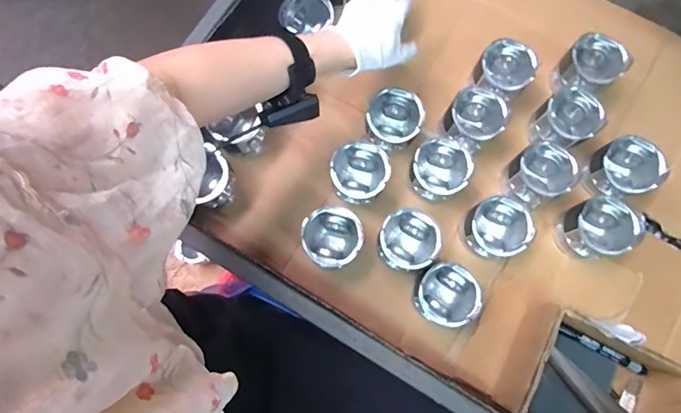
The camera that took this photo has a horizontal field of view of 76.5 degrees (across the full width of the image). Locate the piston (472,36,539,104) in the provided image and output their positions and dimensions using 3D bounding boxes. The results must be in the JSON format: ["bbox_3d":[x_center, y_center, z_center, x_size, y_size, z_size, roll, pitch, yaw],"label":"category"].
[{"bbox_3d":[0.256,-0.210,0.687,0.083,0.085,0.080,0,78,0],"label":"piston"}]

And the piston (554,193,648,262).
[{"bbox_3d":[0.372,0.032,0.633,0.082,0.083,0.080,0,78,0],"label":"piston"}]

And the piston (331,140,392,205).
[{"bbox_3d":[0.029,-0.043,0.650,0.080,0.088,0.080,0,78,0],"label":"piston"}]

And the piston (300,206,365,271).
[{"bbox_3d":[-0.011,0.049,0.631,0.082,0.087,0.081,0,78,0],"label":"piston"}]

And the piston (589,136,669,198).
[{"bbox_3d":[0.423,-0.056,0.647,0.085,0.079,0.083,0,78,0],"label":"piston"}]

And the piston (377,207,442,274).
[{"bbox_3d":[0.097,0.051,0.626,0.081,0.084,0.079,0,78,0],"label":"piston"}]

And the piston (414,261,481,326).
[{"bbox_3d":[0.146,0.125,0.612,0.081,0.079,0.080,0,78,0],"label":"piston"}]

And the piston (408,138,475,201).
[{"bbox_3d":[0.146,-0.051,0.643,0.078,0.070,0.082,0,78,0],"label":"piston"}]

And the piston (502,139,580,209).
[{"bbox_3d":[0.295,-0.045,0.647,0.085,0.078,0.081,0,78,0],"label":"piston"}]

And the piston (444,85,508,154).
[{"bbox_3d":[0.204,-0.130,0.668,0.078,0.081,0.085,0,78,0],"label":"piston"}]

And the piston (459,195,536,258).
[{"bbox_3d":[0.224,0.034,0.632,0.083,0.081,0.081,0,78,0],"label":"piston"}]

